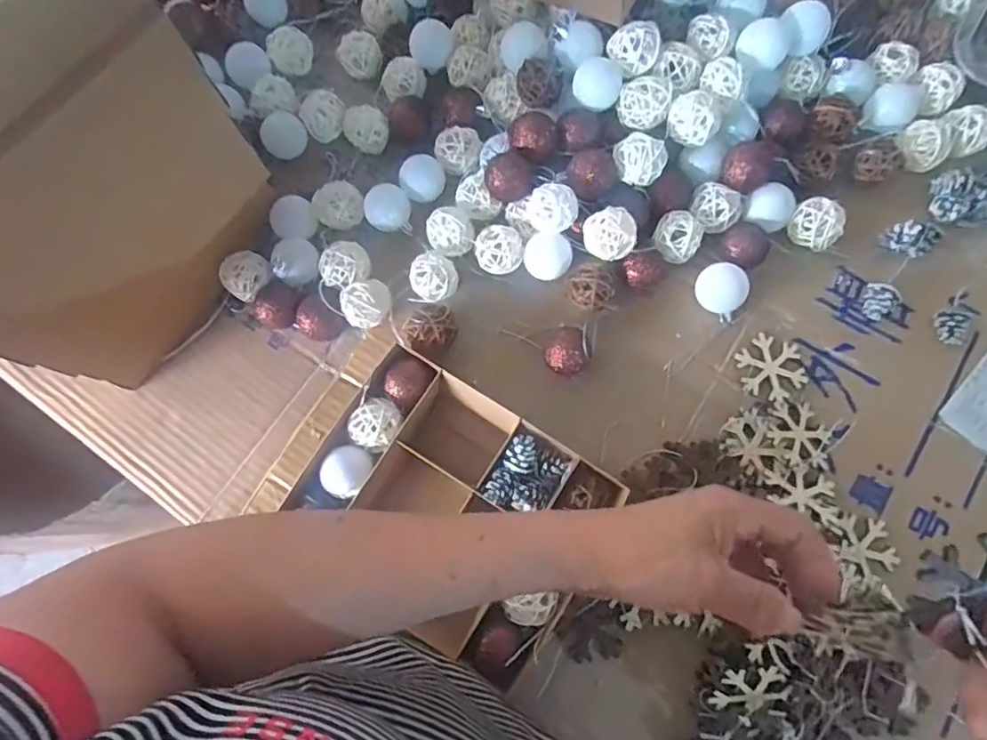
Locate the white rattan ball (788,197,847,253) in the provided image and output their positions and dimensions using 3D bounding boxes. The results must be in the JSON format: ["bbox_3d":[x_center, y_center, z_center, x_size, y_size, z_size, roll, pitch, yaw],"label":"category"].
[{"bbox_3d":[0.255,-0.114,0.459,0.032,0.034,0.038,-44,81,-7],"label":"white rattan ball"}]

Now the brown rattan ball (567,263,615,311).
[{"bbox_3d":[0.076,-0.063,0.461,0.035,0.038,0.031,23,80,6],"label":"brown rattan ball"}]

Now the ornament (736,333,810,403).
[{"bbox_3d":[0.219,-0.001,0.455,0.054,0.005,0.050,23,80,6],"label":"ornament"}]

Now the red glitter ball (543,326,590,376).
[{"bbox_3d":[0.057,-0.013,0.448,0.033,0.030,0.035,0,78,1],"label":"red glitter ball"}]

